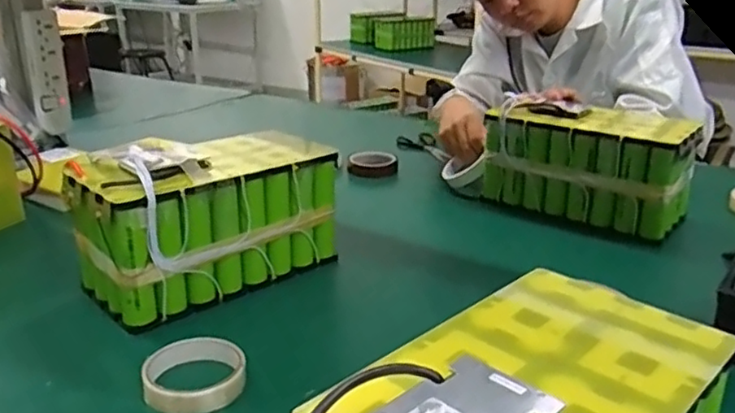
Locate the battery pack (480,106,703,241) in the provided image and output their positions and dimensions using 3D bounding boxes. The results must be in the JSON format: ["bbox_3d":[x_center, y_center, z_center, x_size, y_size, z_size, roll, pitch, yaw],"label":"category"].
[{"bbox_3d":[0.317,-0.065,0.935,0.274,0.145,0.112,16,27,35],"label":"battery pack"}]

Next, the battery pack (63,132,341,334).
[{"bbox_3d":[-0.182,0.008,0.756,0.281,0.159,0.132,-19,29,-39],"label":"battery pack"}]

